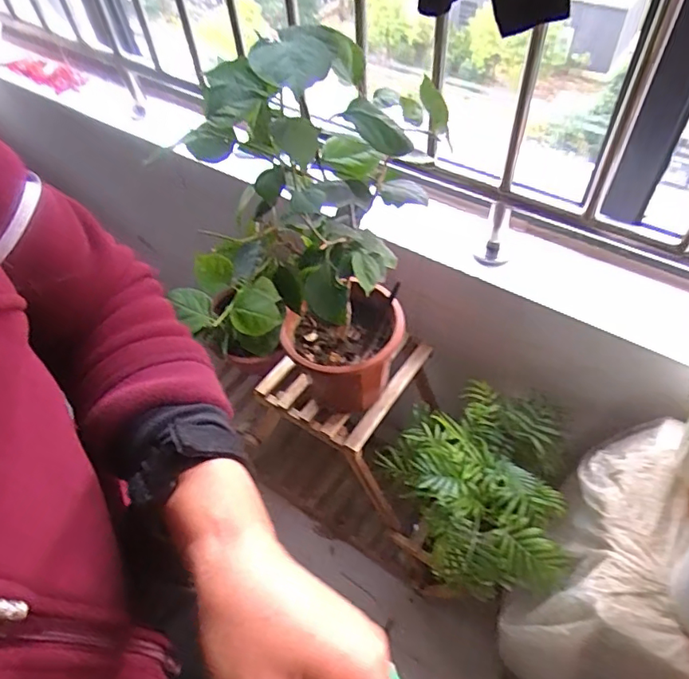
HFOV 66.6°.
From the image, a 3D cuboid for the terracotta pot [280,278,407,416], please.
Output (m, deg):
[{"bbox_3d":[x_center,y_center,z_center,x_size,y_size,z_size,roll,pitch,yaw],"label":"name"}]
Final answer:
[{"bbox_3d":[0.003,0.020,0.835,0.179,0.166,0.160,-23,54,-11],"label":"terracotta pot"}]

